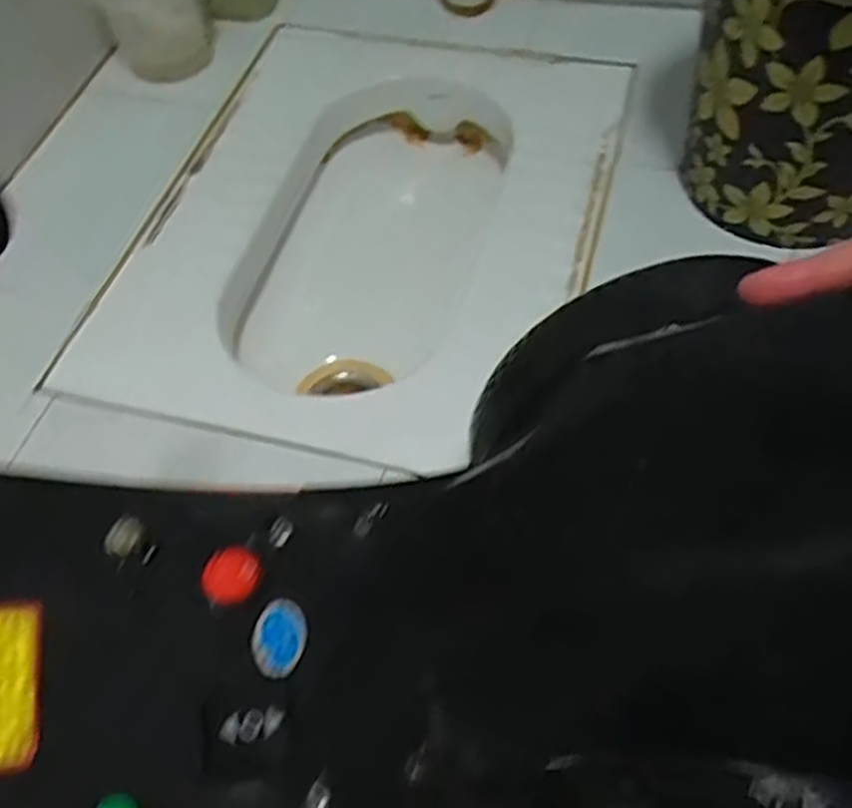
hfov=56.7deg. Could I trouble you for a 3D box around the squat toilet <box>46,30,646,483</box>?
[{"bbox_3d":[-0.045,-0.188,0.842,0.426,0.186,0.588,13,56,12],"label":"squat toilet"}]

